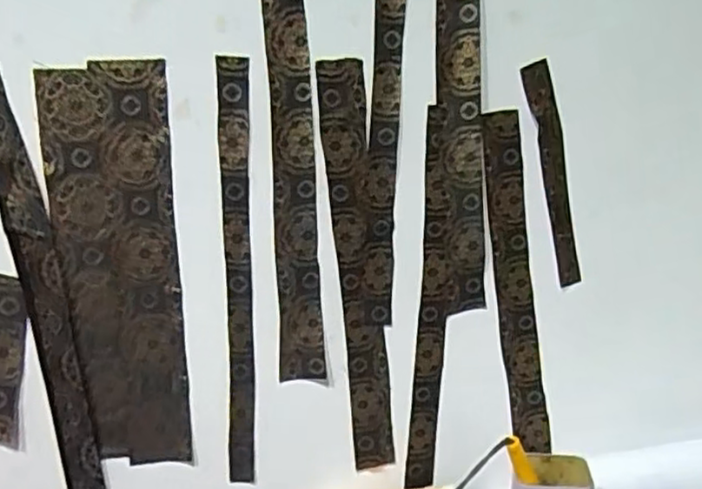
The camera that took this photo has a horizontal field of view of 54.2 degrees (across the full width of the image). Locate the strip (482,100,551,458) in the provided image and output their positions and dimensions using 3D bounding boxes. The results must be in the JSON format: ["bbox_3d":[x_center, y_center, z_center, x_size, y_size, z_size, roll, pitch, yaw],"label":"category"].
[{"bbox_3d":[0.185,0.056,0.778,0.049,0.403,0.010,-11,16,-6],"label":"strip"}]

